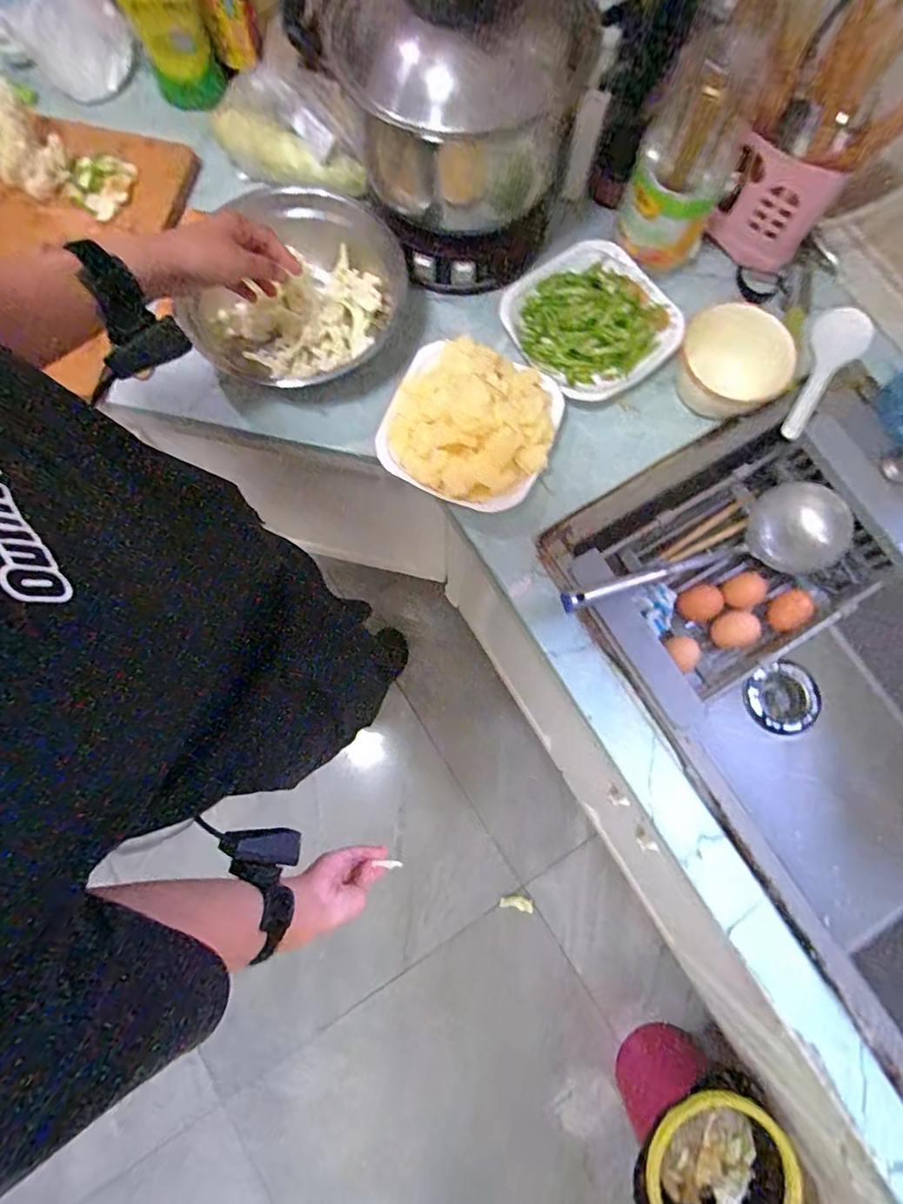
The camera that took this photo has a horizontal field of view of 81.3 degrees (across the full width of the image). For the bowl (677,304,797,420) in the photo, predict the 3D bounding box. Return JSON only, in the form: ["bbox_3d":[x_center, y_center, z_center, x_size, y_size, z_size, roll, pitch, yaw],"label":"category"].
[{"bbox_3d":[0.308,-0.264,0.591,0.119,0.073,0.096,39,80,7],"label":"bowl"}]

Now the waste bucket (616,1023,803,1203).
[{"bbox_3d":[0.462,1.015,1.012,0.284,0.270,0.223,-41,81,-8],"label":"waste bucket"}]

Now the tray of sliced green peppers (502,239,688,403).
[{"bbox_3d":[0.164,-0.337,0.632,0.174,0.049,0.179,-34,80,-7],"label":"tray of sliced green peppers"}]

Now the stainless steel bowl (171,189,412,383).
[{"bbox_3d":[-0.183,-0.347,0.600,0.202,0.085,0.226,24,79,5],"label":"stainless steel bowl"}]

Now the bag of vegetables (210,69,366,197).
[{"bbox_3d":[-0.204,-0.556,0.628,0.212,0.083,0.079,38,80,7],"label":"bag of vegetables"}]

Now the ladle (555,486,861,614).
[{"bbox_3d":[0.293,-0.050,0.610,0.382,0.073,0.108,-17,78,-18],"label":"ladle"}]

